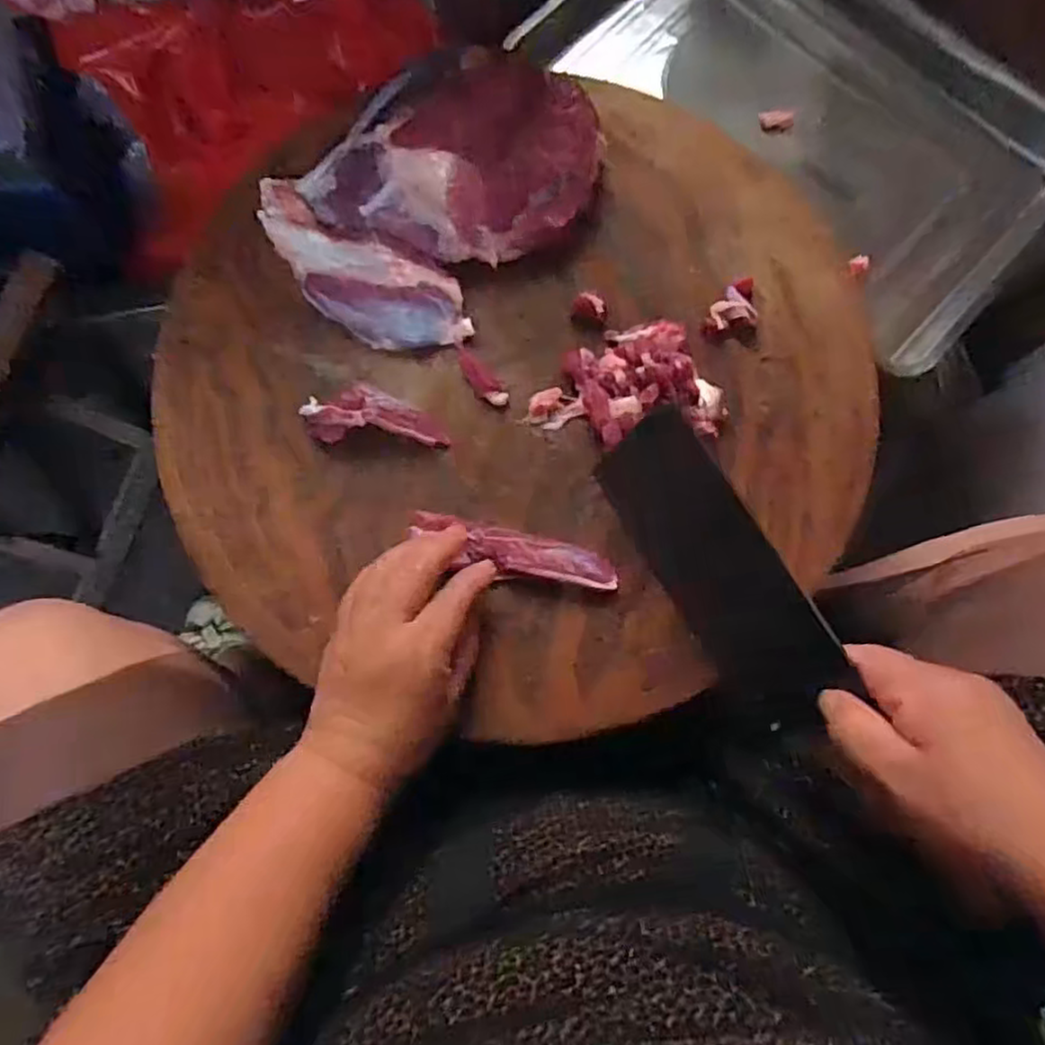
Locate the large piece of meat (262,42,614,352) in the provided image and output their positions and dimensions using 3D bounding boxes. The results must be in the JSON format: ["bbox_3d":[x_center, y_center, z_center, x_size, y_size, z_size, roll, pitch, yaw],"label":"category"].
[{"bbox_3d":[-0.055,-0.222,0.456,0.208,0.074,0.151,-39,81,-10],"label":"large piece of meat"}]

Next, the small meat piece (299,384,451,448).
[{"bbox_3d":[-0.094,-0.068,0.451,0.090,0.015,0.035,2,77,-1],"label":"small meat piece"}]

